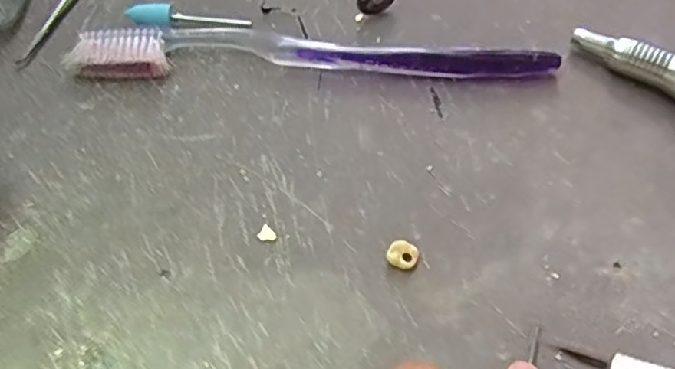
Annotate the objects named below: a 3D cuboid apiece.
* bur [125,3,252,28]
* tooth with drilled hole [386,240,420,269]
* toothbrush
[{"bbox_3d":[-0.061,-0.068,0.251,0.049,0.009,0.010,-1,66,1],"label":"bur"},{"bbox_3d":[0.023,0.025,0.212,0.010,0.005,0.010,0,66,1],"label":"tooth with drilled hole"},{"bbox_3d":[-0.010,-0.055,0.243,0.187,0.013,0.025,0,66,1],"label":"toothbrush"}]

